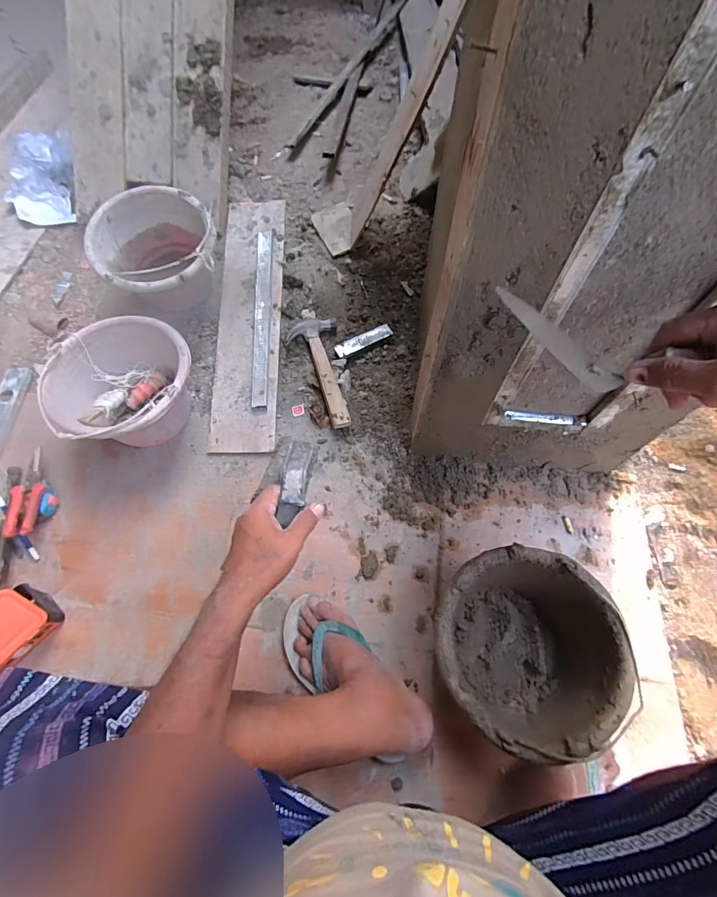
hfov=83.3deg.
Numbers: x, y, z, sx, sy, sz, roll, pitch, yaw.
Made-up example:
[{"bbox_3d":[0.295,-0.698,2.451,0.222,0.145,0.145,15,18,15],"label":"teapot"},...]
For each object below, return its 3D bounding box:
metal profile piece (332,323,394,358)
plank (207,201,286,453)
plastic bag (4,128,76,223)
[{"bbox_3d":[0.012,-0.238,0.893,0.133,0.019,0.035,-29,67,-13],"label":"metal profile piece"},{"bbox_3d":[-0.244,-0.288,0.885,0.146,0.024,0.602,0,77,1],"label":"plank"},{"bbox_3d":[-0.815,-0.690,1.026,0.160,0.108,0.227,-3,67,-4],"label":"plastic bag"}]

